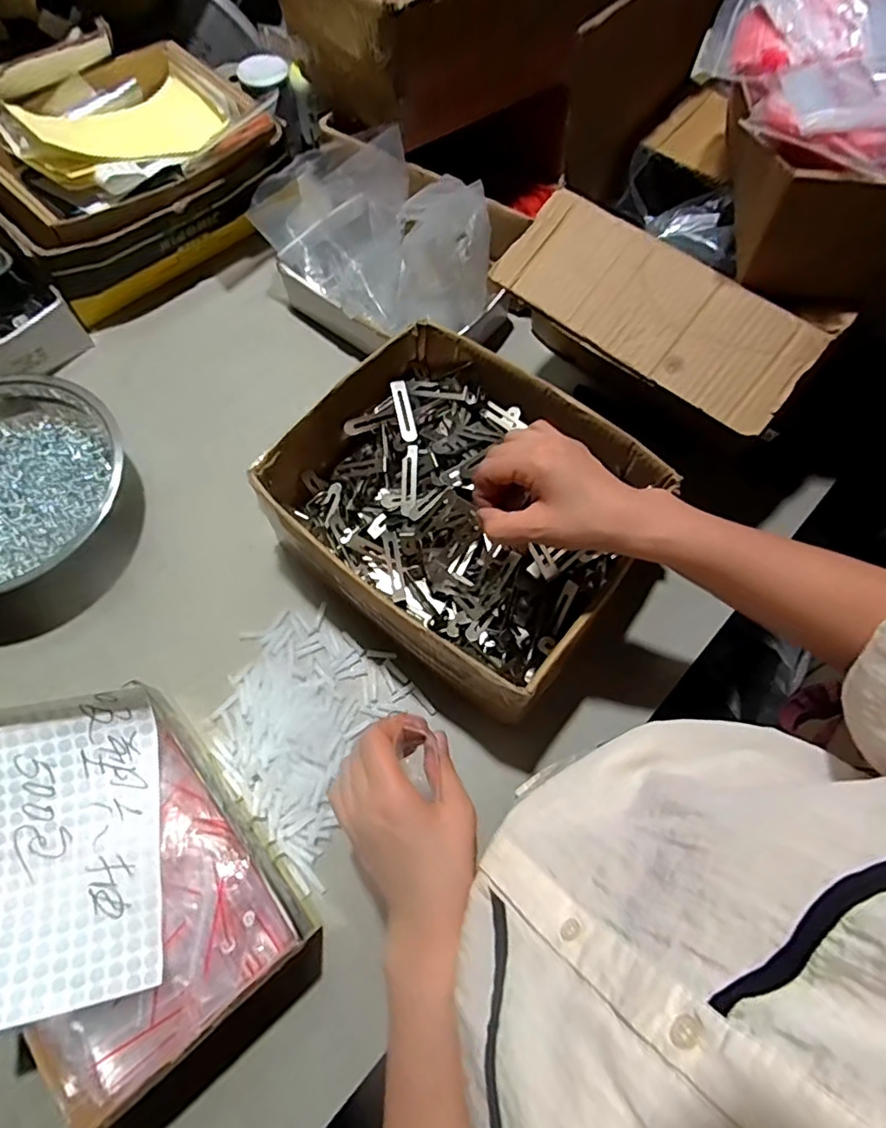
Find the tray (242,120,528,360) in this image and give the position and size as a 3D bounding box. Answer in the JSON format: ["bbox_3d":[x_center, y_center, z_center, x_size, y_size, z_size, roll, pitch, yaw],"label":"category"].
[{"bbox_3d":[-0.078,-0.373,0.688,0.294,0.180,0.173,32,70,12],"label":"tray"}]

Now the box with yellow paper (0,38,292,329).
[{"bbox_3d":[-0.384,-0.483,0.731,0.333,0.129,0.244,-40,73,-16],"label":"box with yellow paper"}]

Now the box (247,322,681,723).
[{"bbox_3d":[0.019,-0.051,0.562,0.315,0.118,0.259,34,71,13],"label":"box"}]

